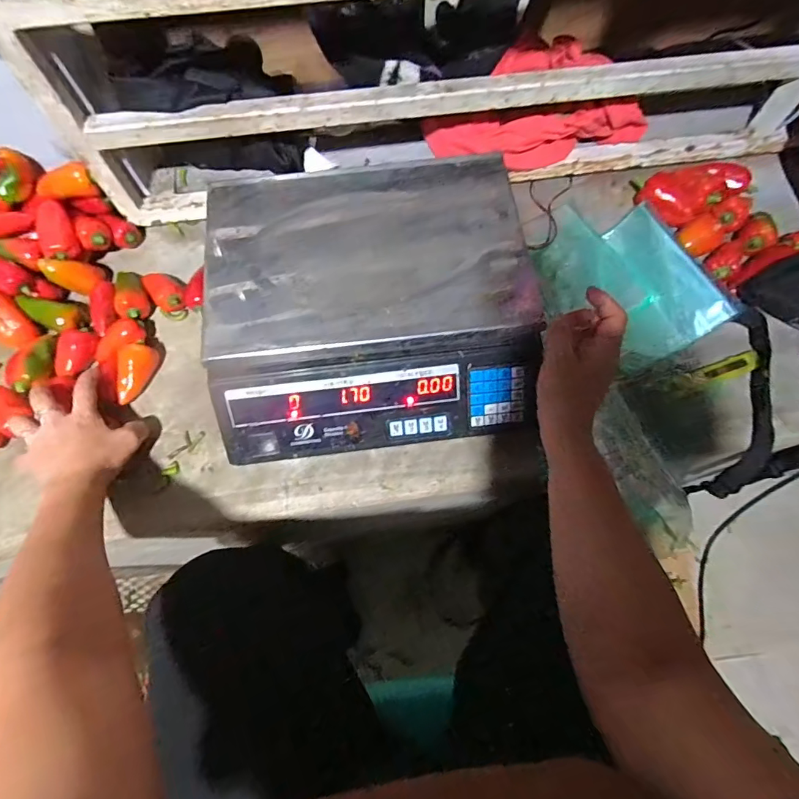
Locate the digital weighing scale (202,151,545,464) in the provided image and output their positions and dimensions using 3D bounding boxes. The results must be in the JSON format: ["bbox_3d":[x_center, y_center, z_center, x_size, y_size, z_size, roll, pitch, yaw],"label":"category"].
[{"bbox_3d":[-0.031,-0.103,0.509,0.325,0.117,0.295,-7,70,-3],"label":"digital weighing scale"}]

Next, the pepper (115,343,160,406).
[{"bbox_3d":[-0.307,-0.030,0.528,0.031,0.031,0.068,5,70,2],"label":"pepper"}]

